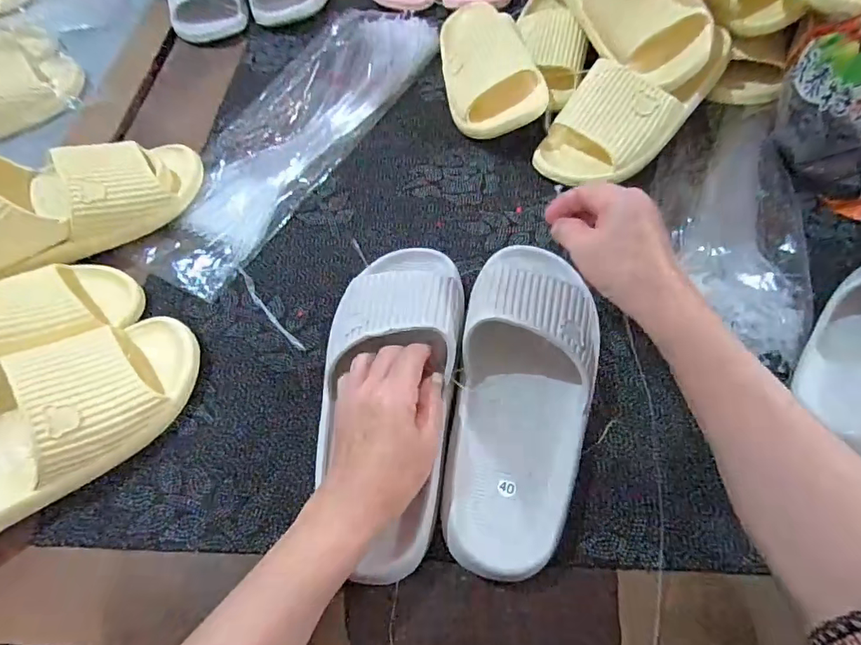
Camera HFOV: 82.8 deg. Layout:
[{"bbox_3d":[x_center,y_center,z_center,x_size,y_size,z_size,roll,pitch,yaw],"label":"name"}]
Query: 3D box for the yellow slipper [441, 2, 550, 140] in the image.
[{"bbox_3d":[0.063,-0.319,0.587,0.100,0.073,0.220,-9,59,-2],"label":"yellow slipper"}]

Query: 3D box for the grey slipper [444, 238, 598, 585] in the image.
[{"bbox_3d":[0.076,0.044,0.373,0.108,0.076,0.279,8,60,8],"label":"grey slipper"}]

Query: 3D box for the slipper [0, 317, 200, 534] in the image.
[{"bbox_3d":[-0.295,0.081,0.361,0.240,0.070,0.098,-35,65,-17],"label":"slipper"}]

